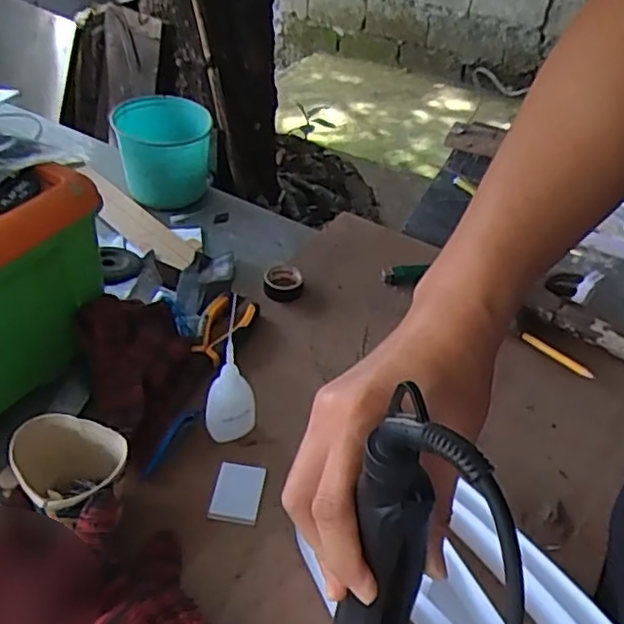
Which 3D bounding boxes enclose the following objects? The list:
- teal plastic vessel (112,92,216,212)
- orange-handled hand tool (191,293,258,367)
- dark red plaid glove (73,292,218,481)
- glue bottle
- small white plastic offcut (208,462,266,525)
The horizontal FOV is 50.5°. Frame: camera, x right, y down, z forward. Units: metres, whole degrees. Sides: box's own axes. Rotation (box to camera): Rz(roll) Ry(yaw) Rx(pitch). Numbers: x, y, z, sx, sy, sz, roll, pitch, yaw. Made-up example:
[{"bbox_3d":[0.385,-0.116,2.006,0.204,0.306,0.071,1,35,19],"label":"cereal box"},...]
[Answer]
[{"bbox_3d":[-0.195,-0.212,0.879,0.115,0.109,0.107,-10,45,-19],"label":"teal plastic vessel"},{"bbox_3d":[-0.094,0.018,0.683,0.046,0.017,0.093,22,43,9],"label":"orange-handled hand tool"},{"bbox_3d":[-0.155,0.054,0.619,0.101,0.061,0.190,-16,46,-22],"label":"dark red plaid glove"},{"bbox_3d":[-0.069,0.058,0.563,0.044,0.138,0.032,-2,42,-8],"label":"glue bottle"},{"bbox_3d":[-0.062,0.151,0.556,0.041,0.005,0.054,9,42,2],"label":"small white plastic offcut"}]

